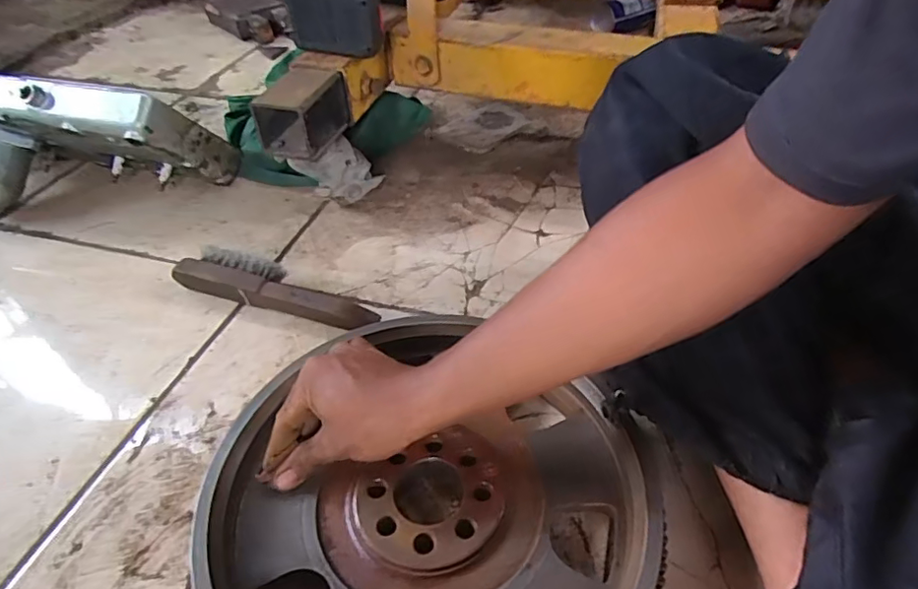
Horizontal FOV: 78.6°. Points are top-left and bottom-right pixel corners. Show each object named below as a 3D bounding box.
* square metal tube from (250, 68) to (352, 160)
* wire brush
[{"bbox_3d":[-0.179,-0.208,0.640,0.068,0.068,0.104,12,45,15],"label":"square metal tube"},{"bbox_3d":[-0.190,-0.006,0.592,0.225,0.038,0.046,13,45,16],"label":"wire brush"}]

